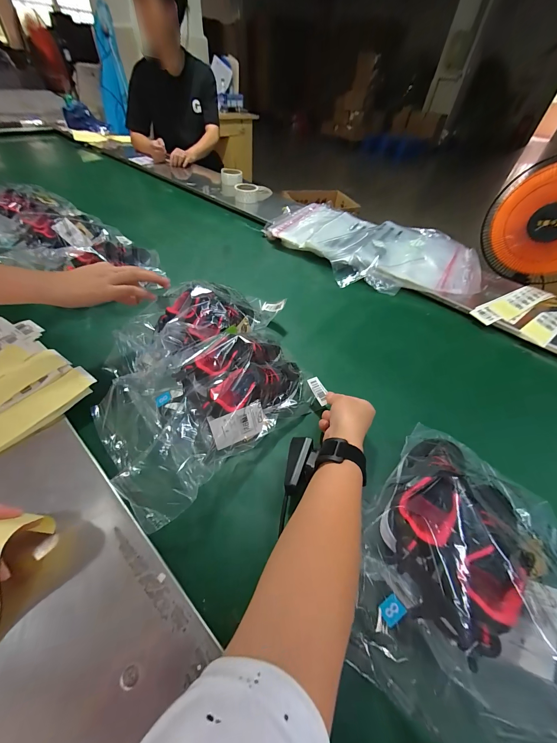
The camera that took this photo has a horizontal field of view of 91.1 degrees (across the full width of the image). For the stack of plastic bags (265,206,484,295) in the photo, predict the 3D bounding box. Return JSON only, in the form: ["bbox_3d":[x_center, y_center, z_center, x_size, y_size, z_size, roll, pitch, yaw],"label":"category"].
[{"bbox_3d":[0.261,-0.385,0.849,0.673,0.067,0.366,29,52,19],"label":"stack of plastic bags"}]

